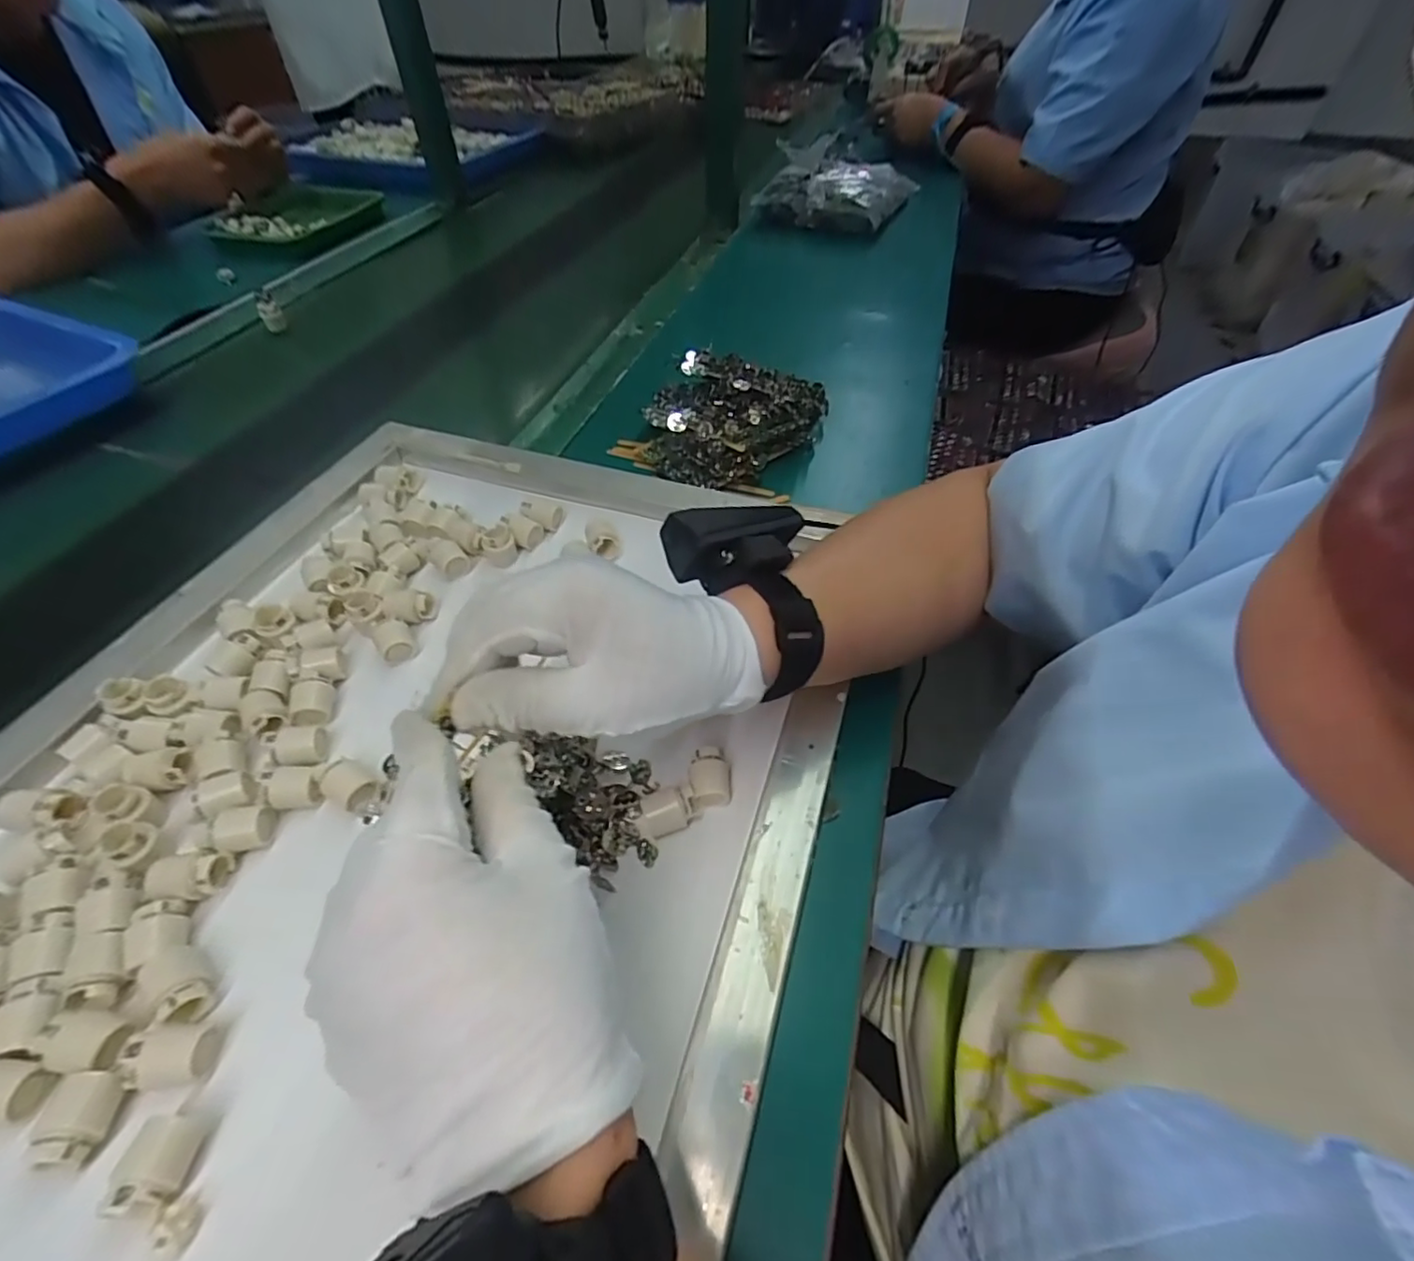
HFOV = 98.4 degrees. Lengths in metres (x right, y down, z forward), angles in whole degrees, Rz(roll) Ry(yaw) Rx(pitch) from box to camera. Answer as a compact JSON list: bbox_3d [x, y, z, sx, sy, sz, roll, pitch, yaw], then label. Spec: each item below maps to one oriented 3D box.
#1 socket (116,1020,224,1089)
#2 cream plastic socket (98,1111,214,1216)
[{"bbox_3d":[-0.210,0.165,0.239,0.032,0.016,0.020,-3,48,-3],"label":"socket"},{"bbox_3d":[-0.194,0.189,0.217,0.017,0.022,0.026,0,48,0],"label":"cream plastic socket"}]

